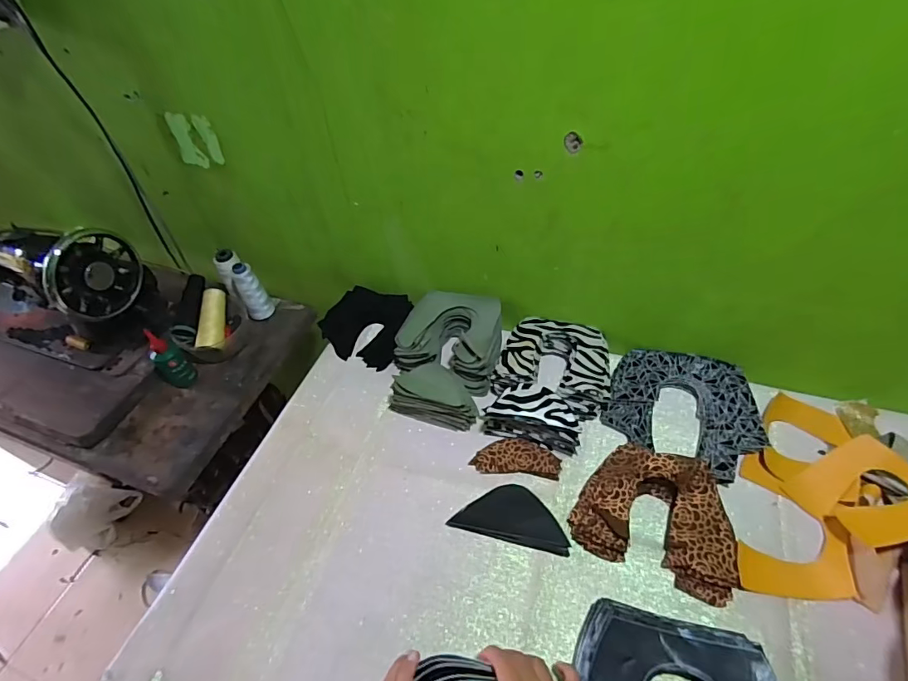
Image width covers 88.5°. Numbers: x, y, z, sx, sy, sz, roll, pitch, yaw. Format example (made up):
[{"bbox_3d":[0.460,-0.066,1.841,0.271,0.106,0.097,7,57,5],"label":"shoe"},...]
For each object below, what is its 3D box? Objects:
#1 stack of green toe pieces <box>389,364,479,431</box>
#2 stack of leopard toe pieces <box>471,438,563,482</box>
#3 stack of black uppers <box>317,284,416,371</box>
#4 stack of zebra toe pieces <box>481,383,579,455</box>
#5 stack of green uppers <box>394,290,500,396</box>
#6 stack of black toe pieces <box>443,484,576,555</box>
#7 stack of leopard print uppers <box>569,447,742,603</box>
[{"bbox_3d":[-0.026,0.076,0.675,0.130,0.061,0.062,15,54,17],"label":"stack of green toe pieces"},{"bbox_3d":[0.085,0.156,0.630,0.115,0.012,0.050,4,52,9],"label":"stack of leopard toe pieces"},{"bbox_3d":[-0.154,-0.028,0.804,0.152,0.039,0.134,12,54,15],"label":"stack of black uppers"},{"bbox_3d":[0.107,0.099,0.635,0.133,0.059,0.063,9,53,13],"label":"stack of zebra toe pieces"},{"bbox_3d":[-0.001,-0.004,0.746,0.161,0.061,0.148,10,53,14],"label":"stack of green uppers"},{"bbox_3d":[0.074,0.216,0.586,0.141,0.008,0.070,11,53,14],"label":"stack of black toe pieces"},{"bbox_3d":[0.242,0.203,0.557,0.175,0.041,0.139,16,55,18],"label":"stack of leopard print uppers"}]

